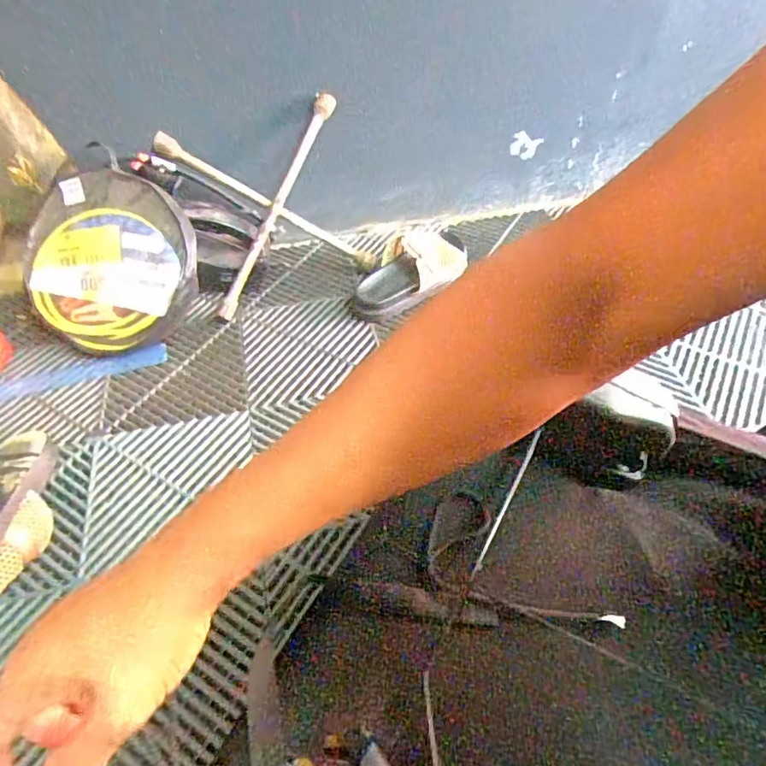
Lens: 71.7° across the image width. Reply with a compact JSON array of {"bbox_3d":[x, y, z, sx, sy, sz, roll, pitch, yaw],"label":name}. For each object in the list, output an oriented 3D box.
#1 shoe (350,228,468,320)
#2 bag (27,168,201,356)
[{"bbox_3d":[0.044,-0.190,0.877,0.243,0.061,0.109,-36,57,-26],"label":"shoe"},{"bbox_3d":[-0.409,-0.187,0.800,0.262,0.071,0.272,-27,89,11],"label":"bag"}]

